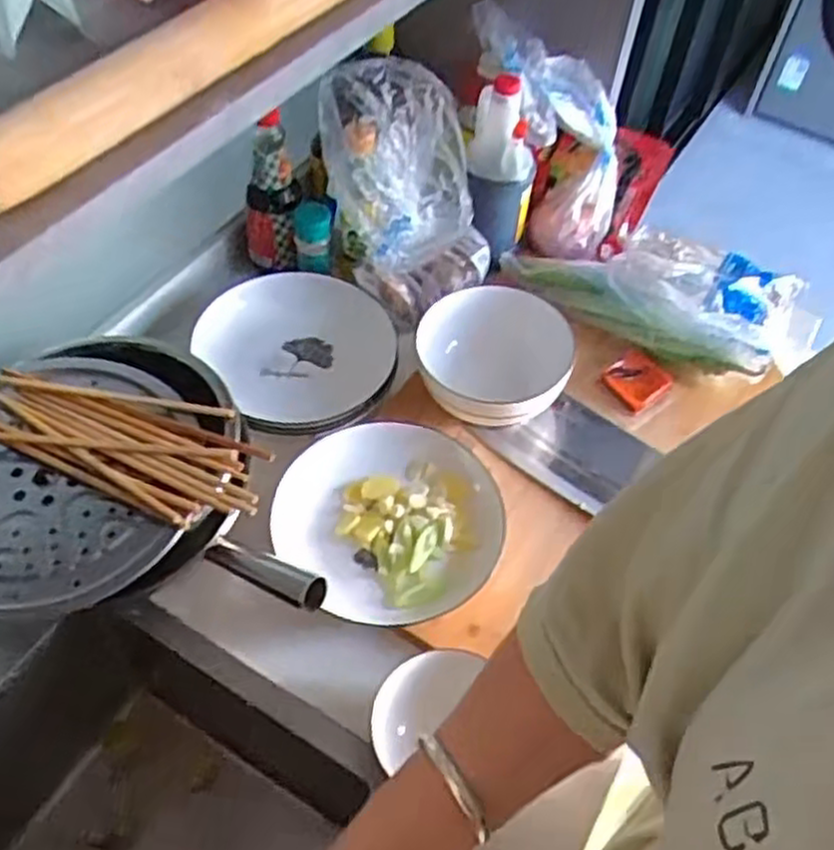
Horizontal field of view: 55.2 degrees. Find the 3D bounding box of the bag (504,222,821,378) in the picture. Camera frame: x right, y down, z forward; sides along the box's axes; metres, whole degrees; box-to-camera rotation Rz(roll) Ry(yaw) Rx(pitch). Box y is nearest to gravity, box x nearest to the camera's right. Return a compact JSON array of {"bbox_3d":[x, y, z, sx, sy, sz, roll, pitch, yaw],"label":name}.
[{"bbox_3d":[0.288,-0.169,0.905,0.341,0.048,0.242,28,56,17],"label":"bag"}]

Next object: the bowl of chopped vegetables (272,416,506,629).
[{"bbox_3d":[-0.028,0.092,0.718,0.201,0.047,0.190,2,53,-2],"label":"bowl of chopped vegetables"}]

